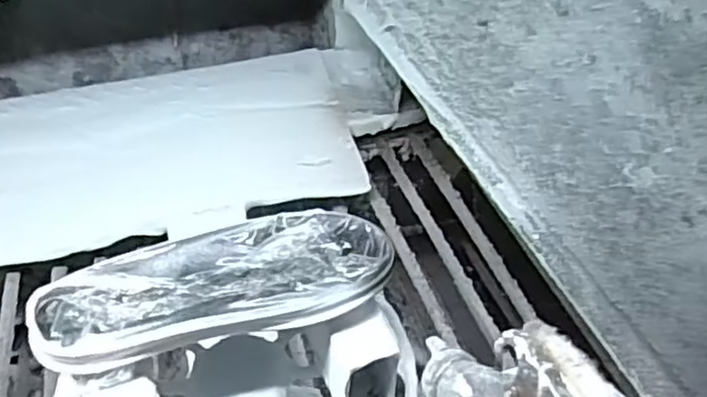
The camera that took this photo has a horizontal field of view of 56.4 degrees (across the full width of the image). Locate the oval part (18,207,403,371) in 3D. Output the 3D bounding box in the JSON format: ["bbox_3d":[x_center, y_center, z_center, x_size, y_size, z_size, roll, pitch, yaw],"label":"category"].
[{"bbox_3d":[-0.091,0.052,0.445,0.227,0.020,0.090,-13,42,-14],"label":"oval part"}]

